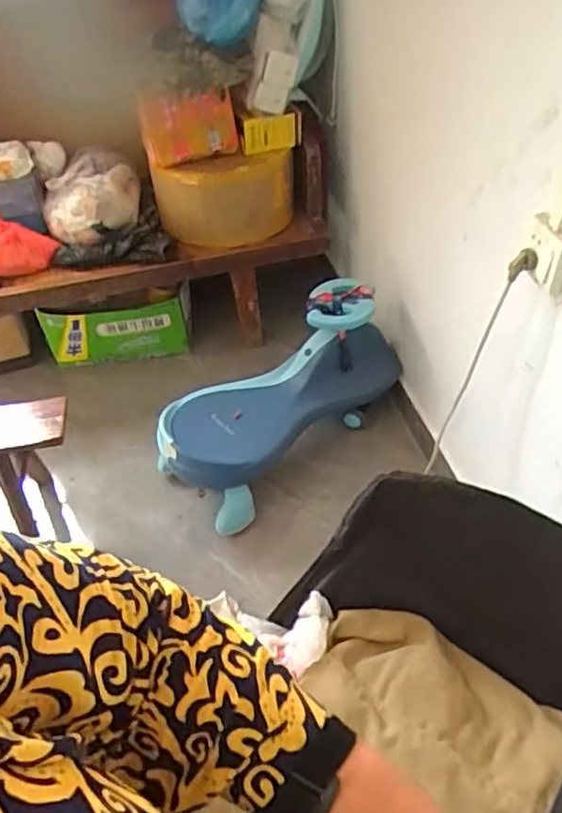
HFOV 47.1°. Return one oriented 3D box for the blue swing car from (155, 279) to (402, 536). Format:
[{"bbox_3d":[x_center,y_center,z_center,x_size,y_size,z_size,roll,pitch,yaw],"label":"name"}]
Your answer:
[{"bbox_3d":[0.016,-0.002,1.628,0.659,0.350,0.283,-38,54,-13],"label":"blue swing car"}]

